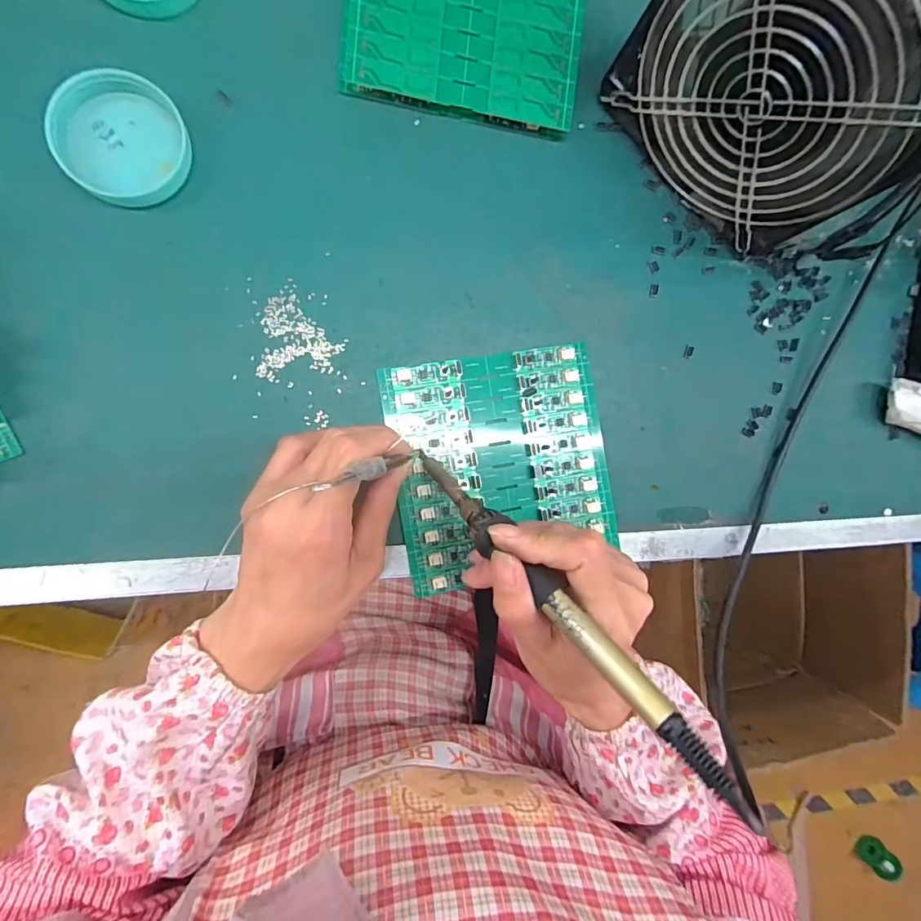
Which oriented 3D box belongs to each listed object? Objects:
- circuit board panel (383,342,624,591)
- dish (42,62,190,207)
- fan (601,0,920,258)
[{"bbox_3d":[0.027,0.001,0.298,0.133,0.010,0.133,-10,93,-8],"label":"circuit board panel"},{"bbox_3d":[-0.180,-0.171,0.254,0.059,0.018,0.063,0,91,-10],"label":"dish"},{"bbox_3d":[0.169,-0.201,0.243,0.148,0.155,0.064,37,85,-9],"label":"fan"}]

